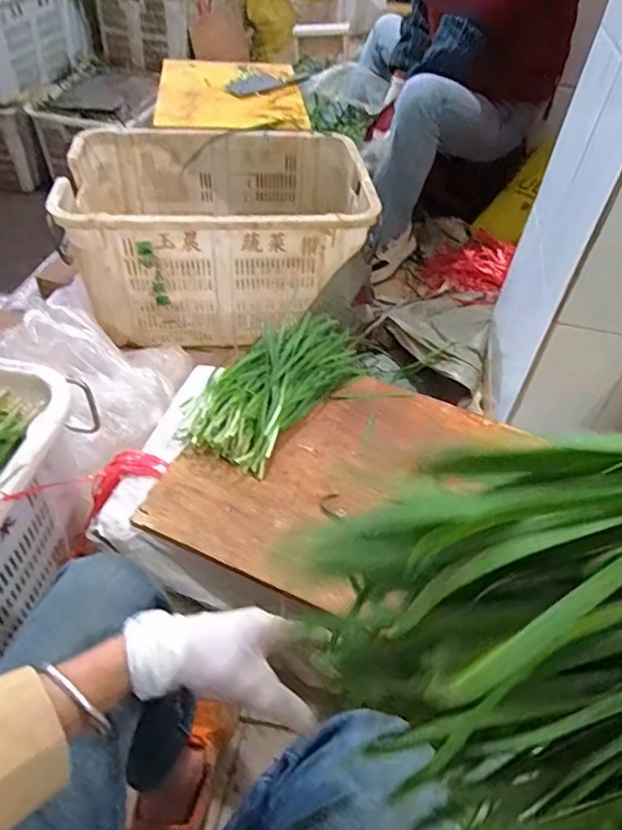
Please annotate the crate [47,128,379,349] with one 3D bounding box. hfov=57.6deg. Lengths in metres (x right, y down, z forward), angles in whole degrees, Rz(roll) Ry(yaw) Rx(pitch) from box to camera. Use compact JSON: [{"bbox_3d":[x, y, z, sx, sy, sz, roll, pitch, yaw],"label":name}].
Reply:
[{"bbox_3d":[-0.219,-0.439,1.406,0.660,0.344,0.461,-3,47,-9],"label":"crate"}]

